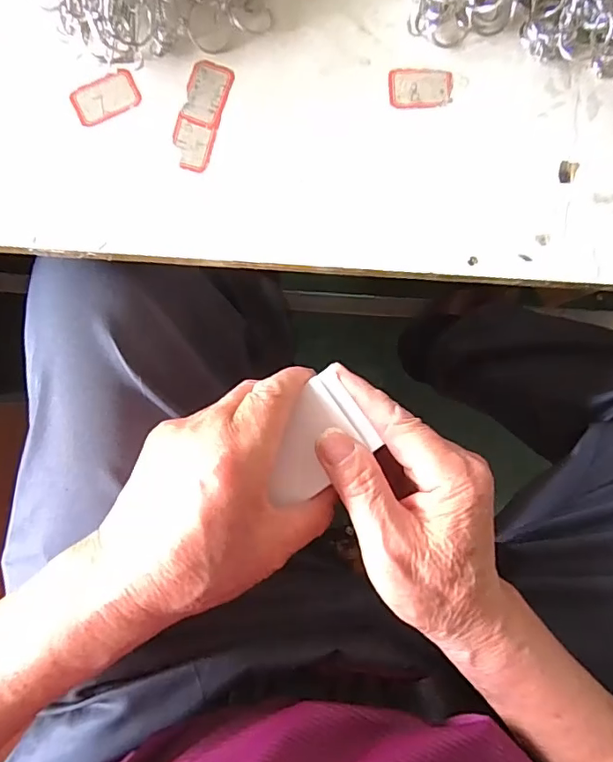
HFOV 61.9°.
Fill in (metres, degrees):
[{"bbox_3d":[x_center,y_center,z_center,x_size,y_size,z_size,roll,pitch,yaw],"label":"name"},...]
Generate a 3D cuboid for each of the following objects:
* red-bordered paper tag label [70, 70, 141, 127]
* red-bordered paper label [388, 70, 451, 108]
[{"bbox_3d":[-0.111,-0.156,0.281,0.036,0.004,0.021,-31,92,0],"label":"red-bordered paper tag label"},{"bbox_3d":[0.065,-0.166,0.288,0.035,0.004,0.022,-4,92,-2],"label":"red-bordered paper label"}]

